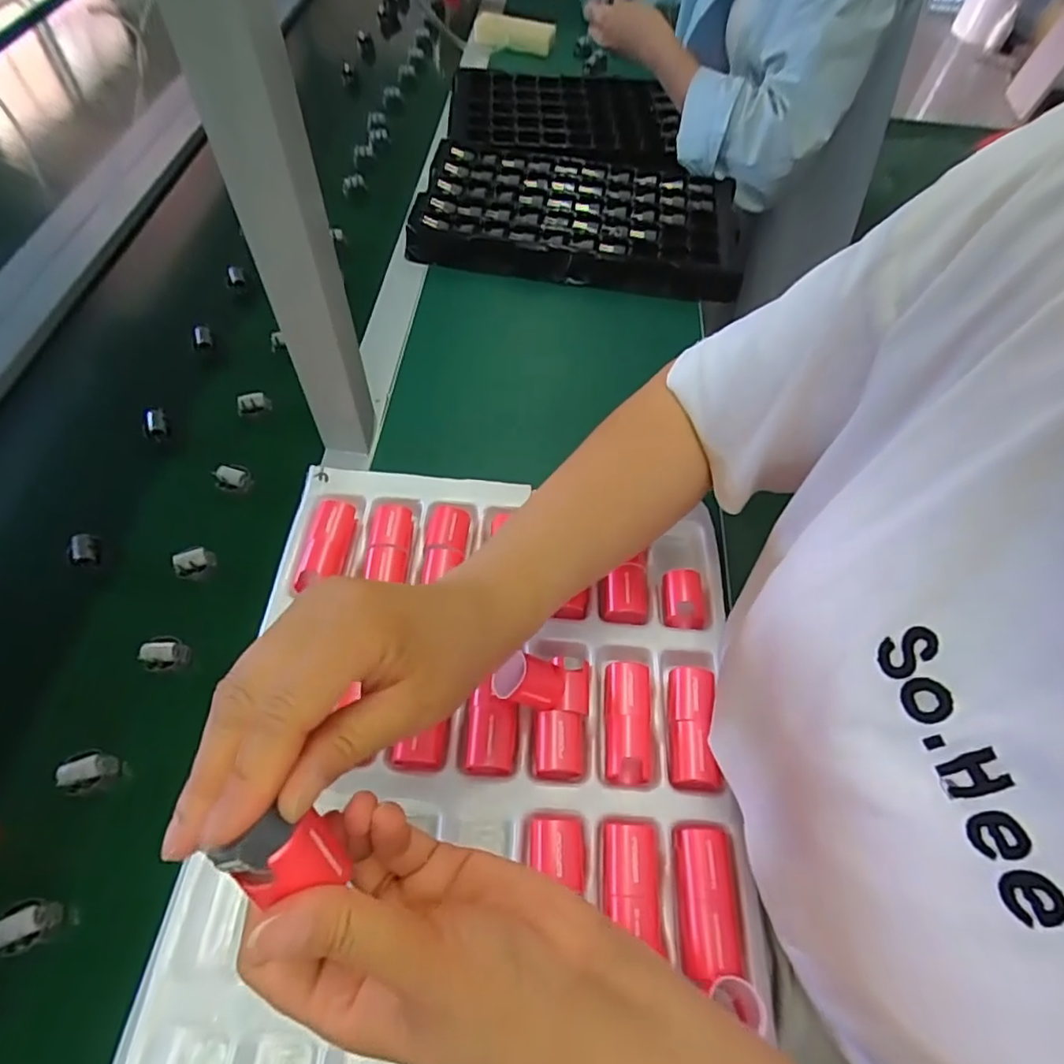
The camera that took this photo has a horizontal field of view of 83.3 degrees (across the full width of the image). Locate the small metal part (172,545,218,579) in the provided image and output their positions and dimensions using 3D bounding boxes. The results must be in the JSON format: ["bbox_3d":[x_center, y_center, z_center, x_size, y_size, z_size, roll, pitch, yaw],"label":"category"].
[{"bbox_3d":[-0.253,0.023,0.446,0.029,0.017,0.018,-7,58,-9],"label":"small metal part"}]

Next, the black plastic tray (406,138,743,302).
[{"bbox_3d":[0.060,-0.378,0.698,0.358,0.031,0.234,9,57,1],"label":"black plastic tray"}]

